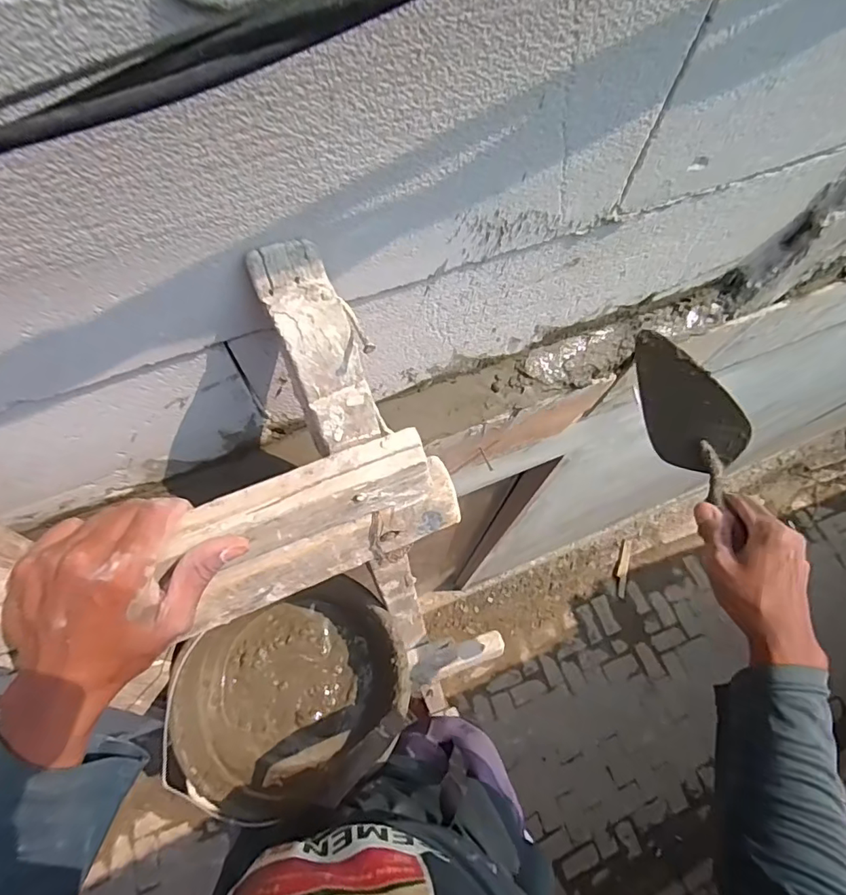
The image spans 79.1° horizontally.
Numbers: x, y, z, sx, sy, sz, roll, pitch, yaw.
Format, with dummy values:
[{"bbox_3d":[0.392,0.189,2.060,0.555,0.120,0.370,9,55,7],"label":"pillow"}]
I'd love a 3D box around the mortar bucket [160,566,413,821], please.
[{"bbox_3d":[-0.142,0.273,0.576,0.245,0.150,0.212,-20,69,-10],"label":"mortar bucket"}]

